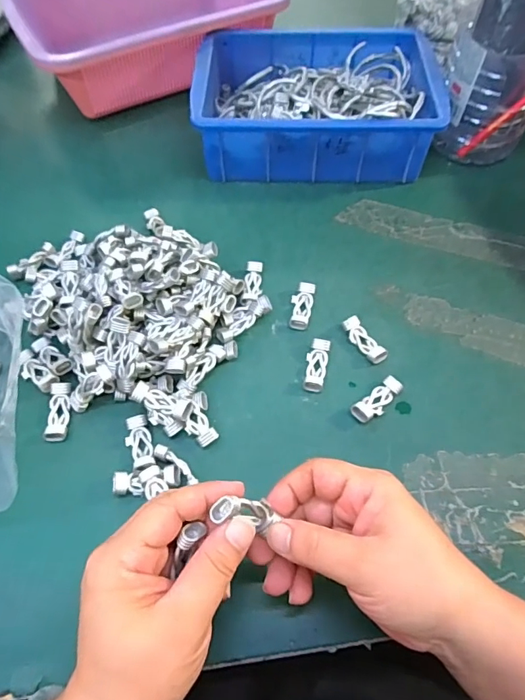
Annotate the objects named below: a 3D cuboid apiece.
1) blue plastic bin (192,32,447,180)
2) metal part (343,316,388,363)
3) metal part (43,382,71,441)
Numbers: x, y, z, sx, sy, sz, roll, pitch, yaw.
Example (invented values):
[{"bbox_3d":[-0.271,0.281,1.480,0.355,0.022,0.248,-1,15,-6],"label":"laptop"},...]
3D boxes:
[{"bbox_3d":[0.055,-0.264,0.482,0.232,0.073,0.167,1,59,1],"label":"blue plastic bin"},{"bbox_3d":[0.083,-0.008,0.367,0.015,0.010,0.043,-29,63,-16],"label":"metal part"},{"bbox_3d":[-0.153,0.045,0.336,0.015,0.006,0.044,-4,59,-2],"label":"metal part"}]

